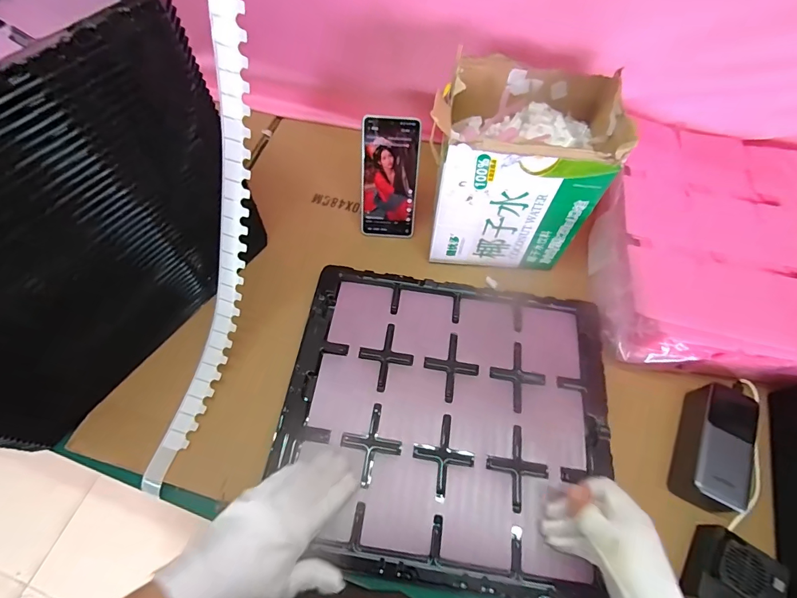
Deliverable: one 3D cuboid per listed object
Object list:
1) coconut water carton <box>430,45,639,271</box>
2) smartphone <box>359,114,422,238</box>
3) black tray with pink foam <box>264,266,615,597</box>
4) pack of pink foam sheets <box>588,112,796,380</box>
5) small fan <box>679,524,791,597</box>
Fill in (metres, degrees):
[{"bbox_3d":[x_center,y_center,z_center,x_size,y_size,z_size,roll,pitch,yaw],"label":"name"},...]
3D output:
[{"bbox_3d":[0.141,-0.165,0.518,0.194,0.205,0.154,6,61,2],"label":"coconut water carton"},{"bbox_3d":[-0.011,-0.164,0.559,0.076,0.163,0.007,5,30,1],"label":"smartphone"},{"bbox_3d":[0.057,0.127,0.467,0.366,0.014,0.331,8,61,3],"label":"black tray with pink foam"},{"bbox_3d":[0.445,-0.047,0.503,0.378,0.118,0.306,12,62,5],"label":"pack of pink foam sheets"},{"bbox_3d":[0.329,0.276,0.391,0.073,0.044,0.078,36,66,17],"label":"small fan"}]

